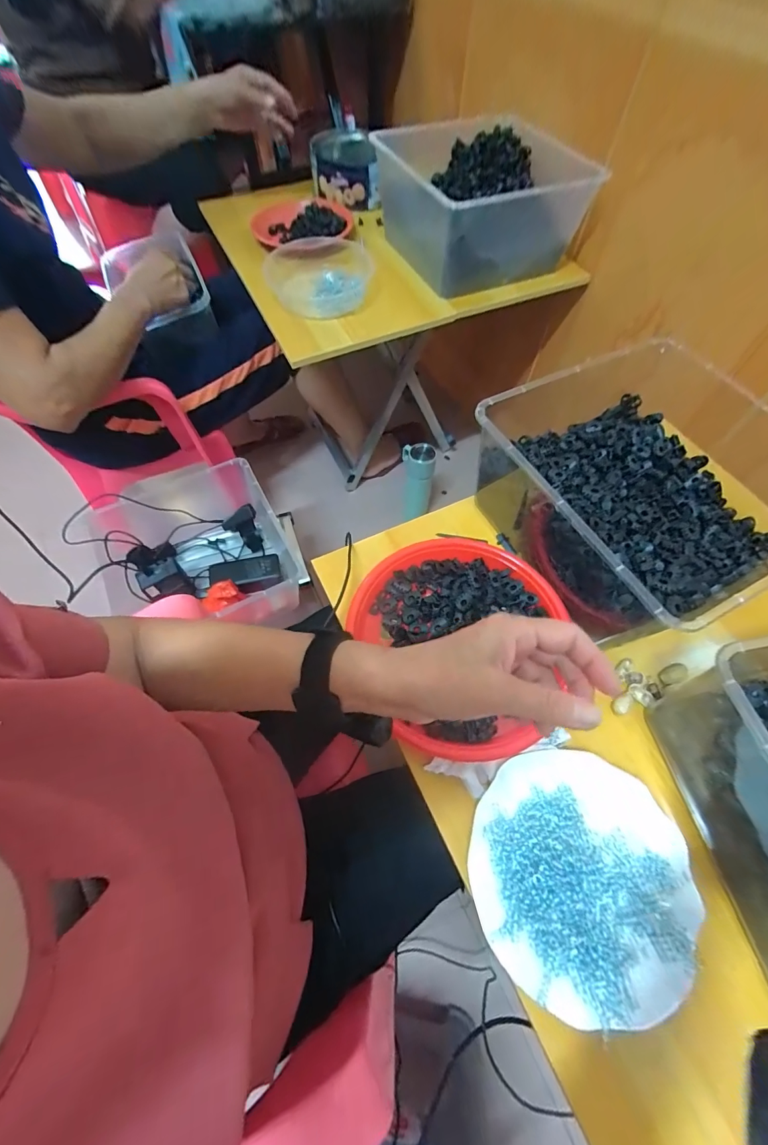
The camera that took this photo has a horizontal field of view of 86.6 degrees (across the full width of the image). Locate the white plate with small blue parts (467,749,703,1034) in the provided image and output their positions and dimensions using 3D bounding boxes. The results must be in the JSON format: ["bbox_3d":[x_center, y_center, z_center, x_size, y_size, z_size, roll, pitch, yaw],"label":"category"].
[{"bbox_3d":[0.166,0.255,0.348,0.180,0.019,0.180,0,62,0],"label":"white plate with small blue parts"}]

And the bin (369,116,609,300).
[{"bbox_3d":[0.188,-0.709,0.789,0.326,0.149,0.333,-18,63,-10],"label":"bin"}]

